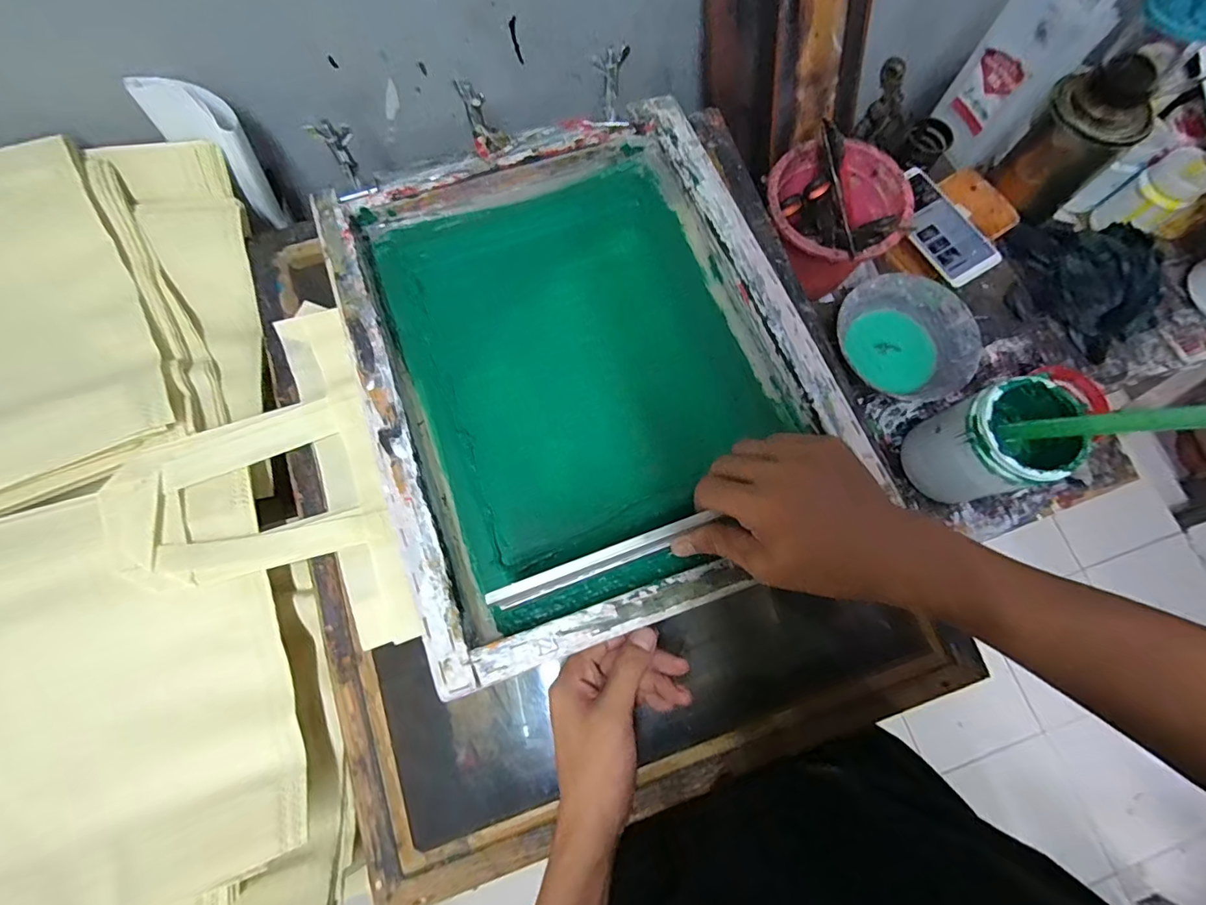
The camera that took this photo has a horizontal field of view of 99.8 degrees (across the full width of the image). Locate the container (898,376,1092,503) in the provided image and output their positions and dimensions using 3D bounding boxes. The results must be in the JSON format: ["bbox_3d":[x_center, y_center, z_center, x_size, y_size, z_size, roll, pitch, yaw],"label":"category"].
[{"bbox_3d":[0.395,-0.006,0.531,0.097,0.141,0.092,0,75,0],"label":"container"}]

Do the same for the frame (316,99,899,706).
[{"bbox_3d":[-0.016,-0.084,0.427,0.350,0.060,0.426,-21,76,-5],"label":"frame"}]

